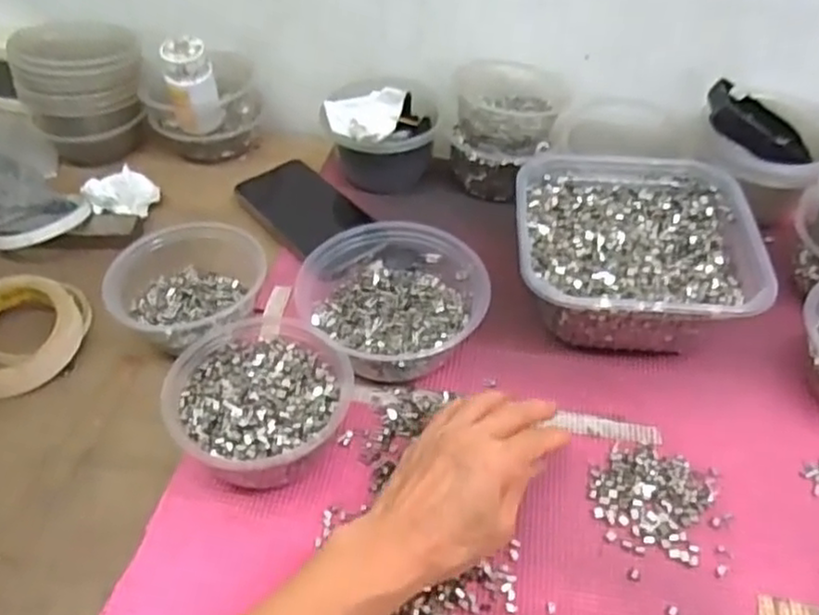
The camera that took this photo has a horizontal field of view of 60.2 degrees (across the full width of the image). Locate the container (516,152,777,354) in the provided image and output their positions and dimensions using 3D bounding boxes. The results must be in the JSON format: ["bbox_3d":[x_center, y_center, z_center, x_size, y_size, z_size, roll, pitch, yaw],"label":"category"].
[{"bbox_3d":[0.170,-0.042,0.559,0.170,0.079,0.180,5,47,4],"label":"container"}]

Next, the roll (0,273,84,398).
[{"bbox_3d":[-0.305,0.022,0.540,0.096,0.030,0.097,0,47,0],"label":"roll"}]

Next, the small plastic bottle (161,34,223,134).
[{"bbox_3d":[-0.207,-0.210,0.666,0.045,0.088,0.034,-15,48,-14],"label":"small plastic bottle"}]

